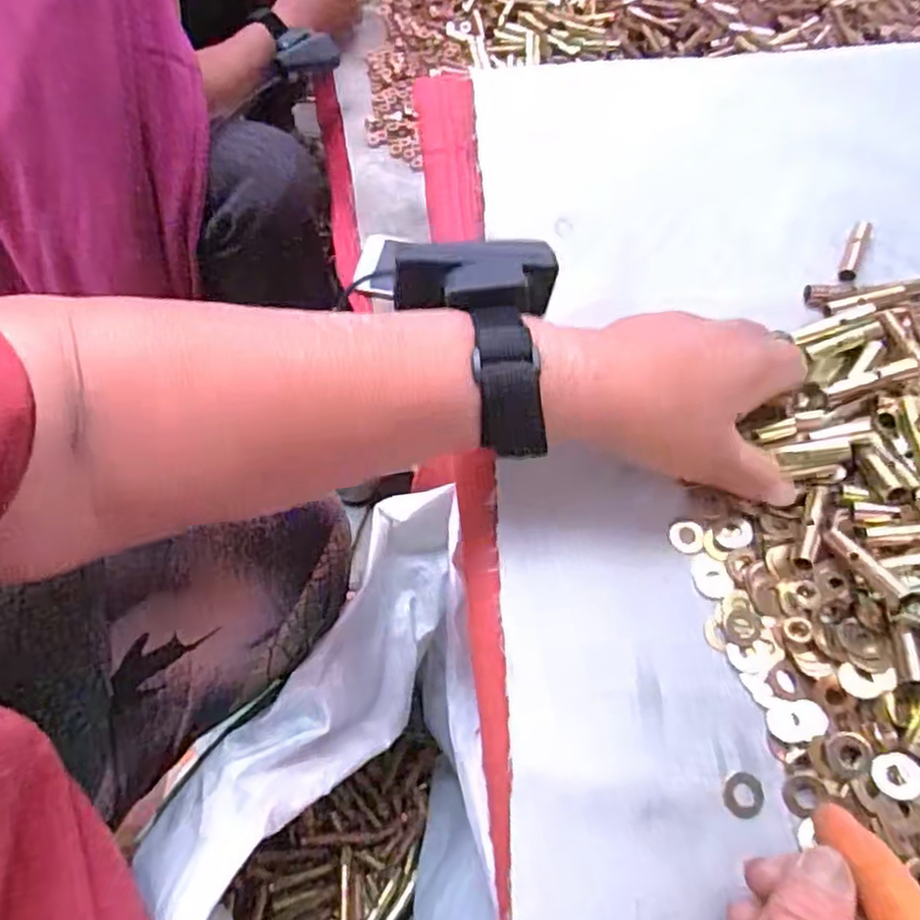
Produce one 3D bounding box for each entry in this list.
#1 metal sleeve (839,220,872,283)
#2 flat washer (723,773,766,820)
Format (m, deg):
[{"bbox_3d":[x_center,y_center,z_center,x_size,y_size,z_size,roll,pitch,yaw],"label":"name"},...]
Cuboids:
[{"bbox_3d":[0.228,-0.120,0.412,0.010,0.013,0.045,26,64,13],"label":"metal sleeve"},{"bbox_3d":[0.112,0.132,0.281,0.016,0.004,0.016,-4,62,-3],"label":"flat washer"}]

